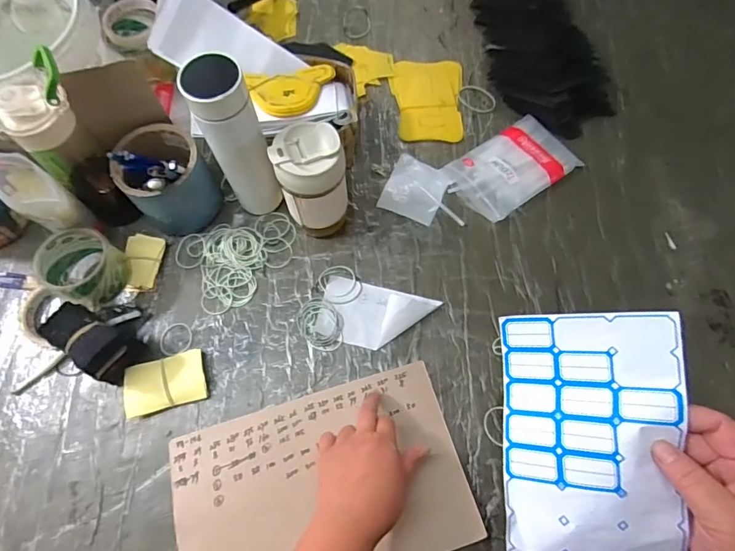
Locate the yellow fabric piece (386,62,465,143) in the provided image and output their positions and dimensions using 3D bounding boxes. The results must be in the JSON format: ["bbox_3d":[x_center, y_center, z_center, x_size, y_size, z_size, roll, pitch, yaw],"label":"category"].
[{"bbox_3d":[0.097,-0.282,0.711,0.110,0.005,0.155,-2,70,-1],"label":"yellow fabric piece"}]

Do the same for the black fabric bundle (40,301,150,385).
[{"bbox_3d":[-0.318,0.080,0.523,0.077,0.089,0.061,29,72,10],"label":"black fabric bundle"}]

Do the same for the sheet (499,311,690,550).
[{"bbox_3d":[0.161,0.126,0.324,0.116,0.033,0.188,-3,83,29],"label":"sheet"}]

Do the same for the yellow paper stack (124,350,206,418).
[{"bbox_3d":[-0.246,0.131,0.542,0.093,0.015,0.061,-14,71,-6],"label":"yellow paper stack"}]

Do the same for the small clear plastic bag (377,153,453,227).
[{"bbox_3d":[0.070,-0.129,0.649,0.084,0.010,0.096,26,72,9],"label":"small clear plastic bag"}]

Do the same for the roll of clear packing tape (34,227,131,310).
[{"bbox_3d":[-0.358,-0.011,0.563,0.089,0.065,0.082,0,70,0],"label":"roll of clear packing tape"}]

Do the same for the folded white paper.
[{"bbox_3d":[0.009,0.050,0.569,0.142,0.031,0.083,14,70,5],"label":"folded white paper"}]

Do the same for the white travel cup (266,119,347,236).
[{"bbox_3d":[-0.069,-0.114,0.565,0.079,0.156,0.075,0,70,0],"label":"white travel cup"}]

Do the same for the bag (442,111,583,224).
[{"bbox_3d":[0.212,-0.161,0.653,0.176,0.023,0.113,-34,74,-12],"label":"bag"}]

